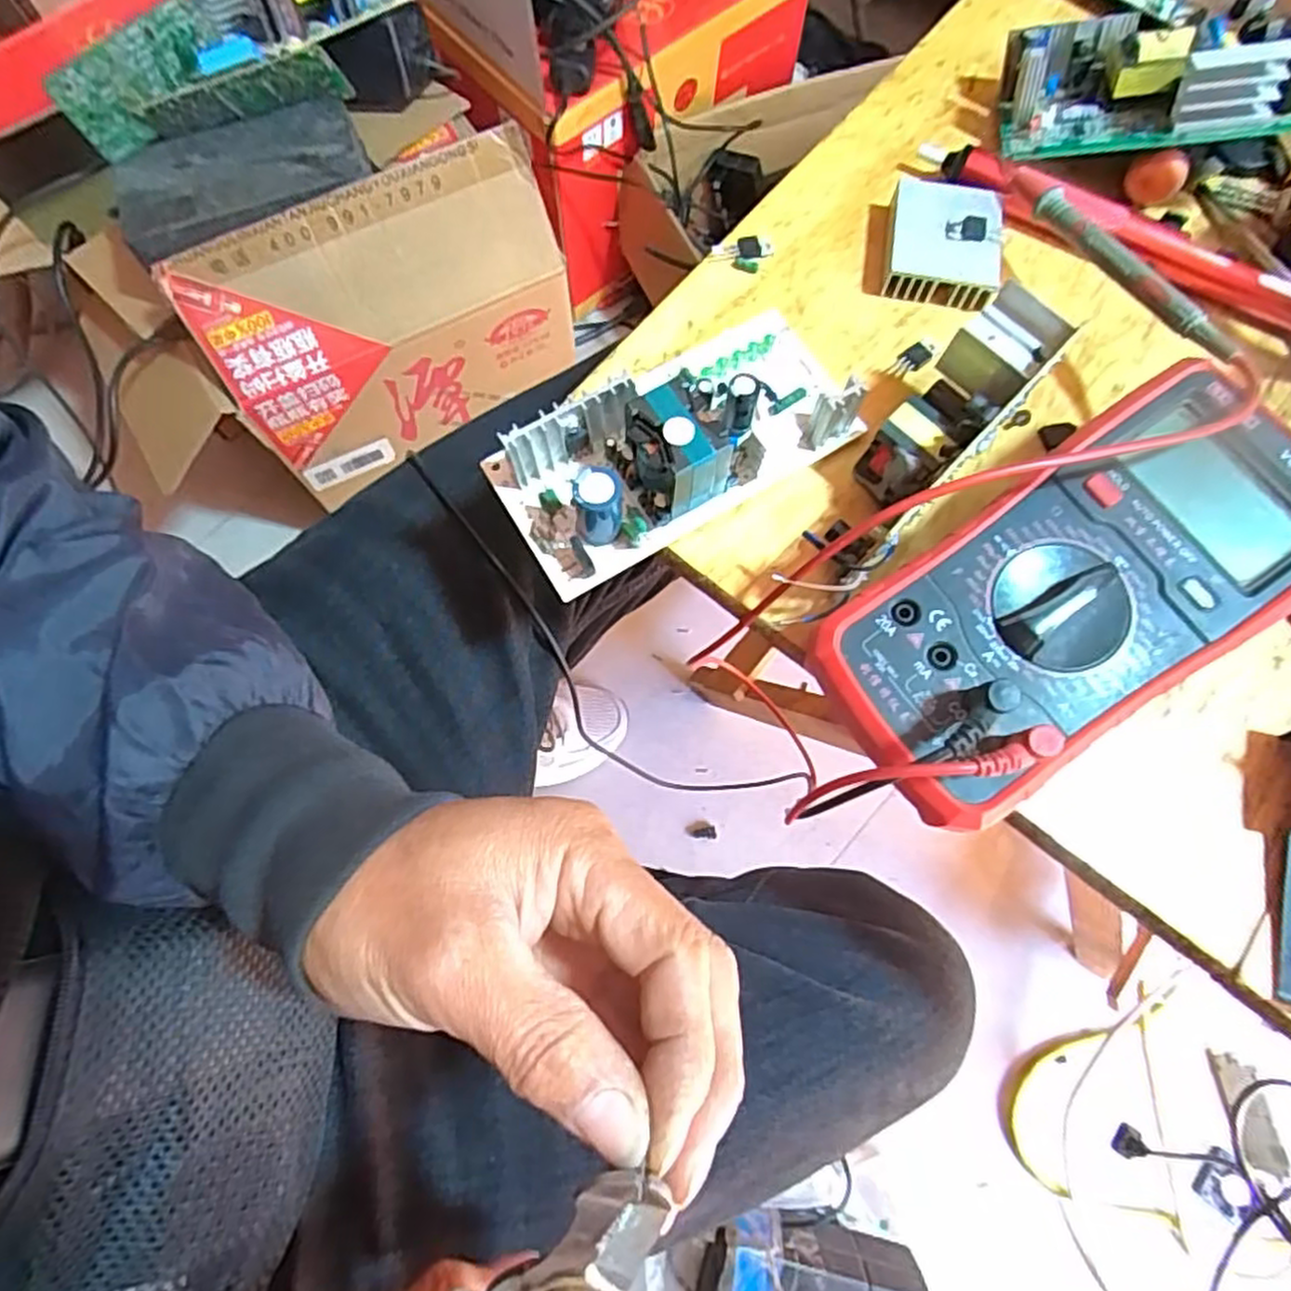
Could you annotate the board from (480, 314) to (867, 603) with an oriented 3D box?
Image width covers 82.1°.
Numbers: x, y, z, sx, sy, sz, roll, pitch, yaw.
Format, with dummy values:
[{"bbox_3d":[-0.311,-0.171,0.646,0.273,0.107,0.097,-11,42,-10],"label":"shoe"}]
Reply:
[{"bbox_3d":[0.012,-0.089,0.295,0.148,0.043,0.075,-30,76,-9],"label":"board"}]

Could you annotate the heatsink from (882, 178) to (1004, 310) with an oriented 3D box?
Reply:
[{"bbox_3d":[0.137,-0.187,0.339,0.048,0.018,0.066,14,73,4],"label":"heatsink"}]

